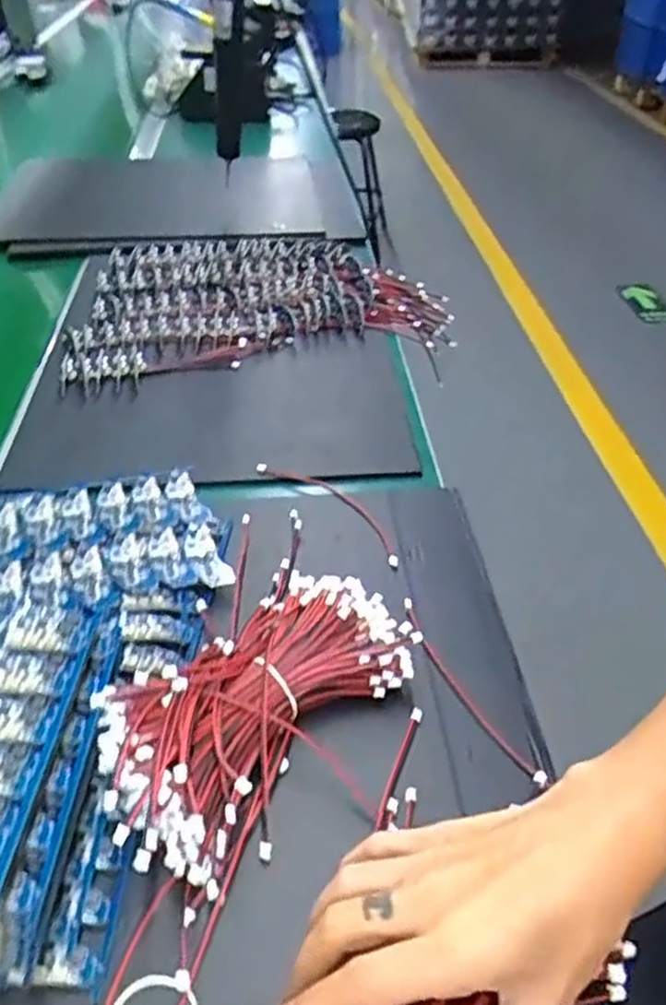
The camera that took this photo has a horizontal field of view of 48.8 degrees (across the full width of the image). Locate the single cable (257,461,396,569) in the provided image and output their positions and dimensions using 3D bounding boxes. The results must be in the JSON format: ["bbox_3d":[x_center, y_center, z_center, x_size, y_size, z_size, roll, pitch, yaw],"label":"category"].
[{"bbox_3d":[0.001,0.000,0.602,0.034,0.004,0.166,-31,50,-31],"label":"single cable"}]

